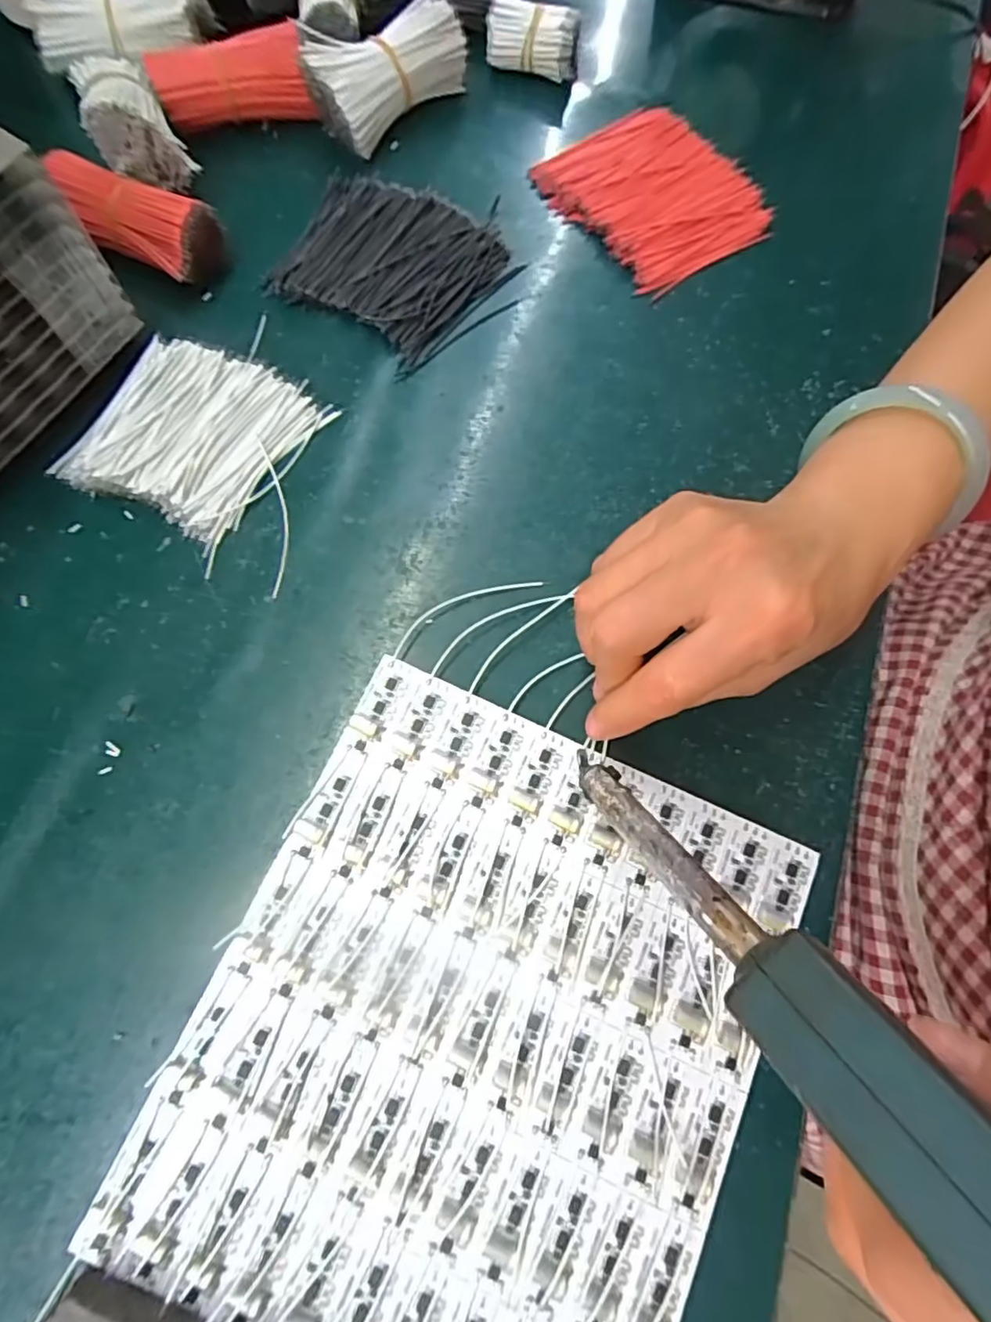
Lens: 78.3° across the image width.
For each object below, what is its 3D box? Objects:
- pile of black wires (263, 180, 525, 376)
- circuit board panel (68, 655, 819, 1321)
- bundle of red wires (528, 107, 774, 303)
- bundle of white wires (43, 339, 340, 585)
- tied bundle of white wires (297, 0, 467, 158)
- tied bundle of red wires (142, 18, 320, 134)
[{"bbox_3d":[-0.053,-0.212,0.323,0.114,0.009,0.103,36,76,8],"label":"pile of black wires"},{"bbox_3d":[-0.005,0.133,0.226,0.193,0.006,0.219,23,75,5],"label":"circuit board panel"},{"bbox_3d":[0.087,-0.260,0.339,0.091,0.013,0.109,-37,78,-11],"label":"bundle of red wires"},{"bbox_3d":[-0.147,-0.111,0.289,0.097,0.014,0.097,31,75,7],"label":"bundle of white wires"},{"bbox_3d":[-0.062,-0.329,0.338,0.086,0.036,0.050,-42,79,-12],"label":"tied bundle of white wires"},{"bbox_3d":[-0.143,-0.315,0.335,0.080,0.034,0.029,-15,75,-6],"label":"tied bundle of red wires"}]

